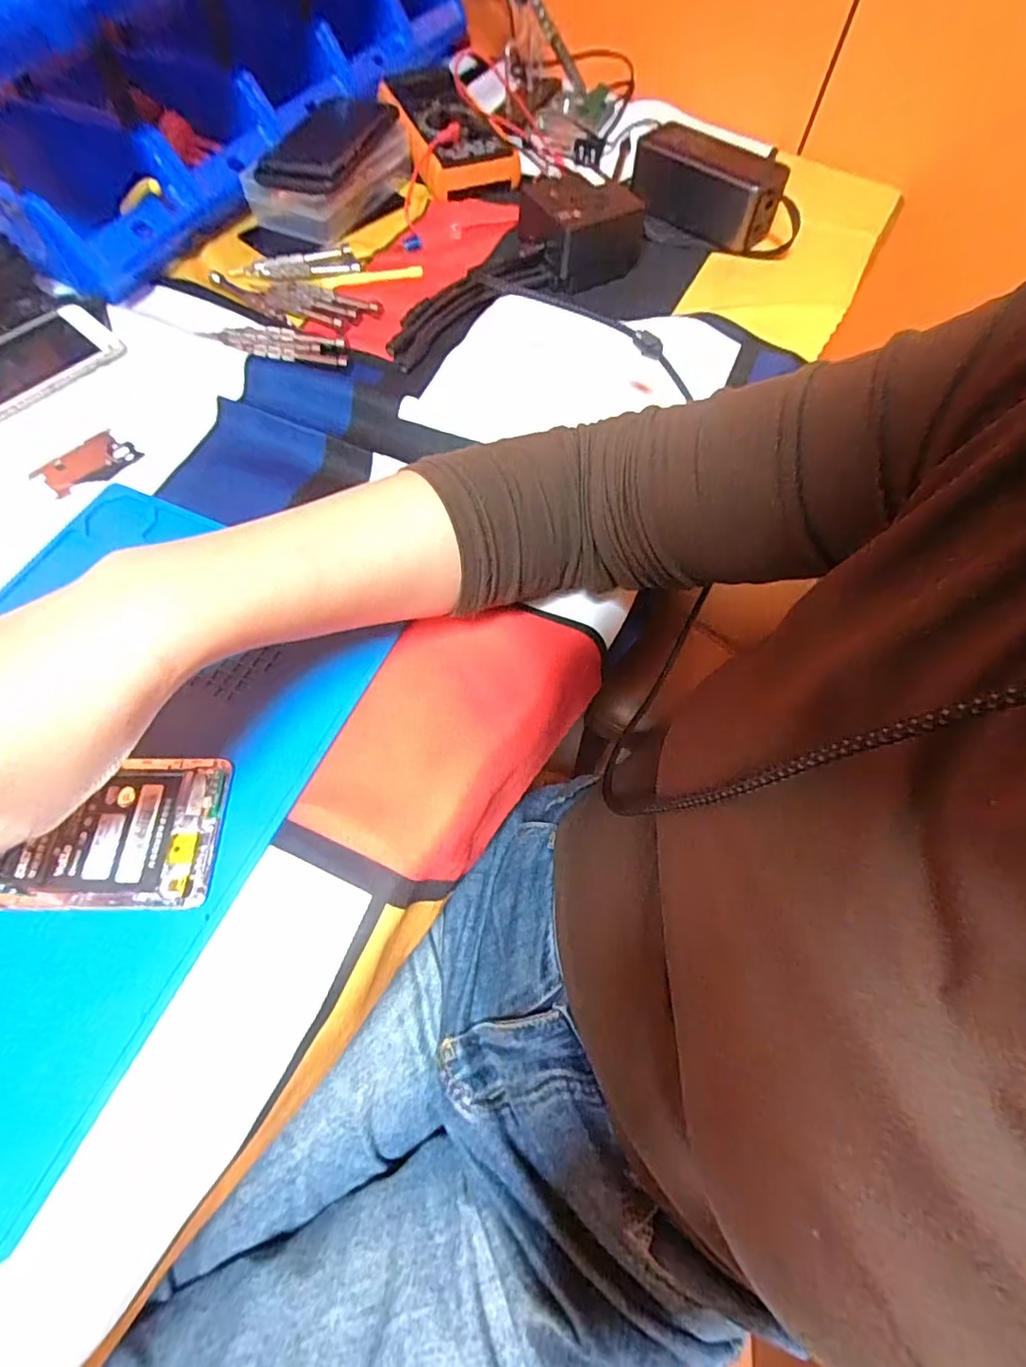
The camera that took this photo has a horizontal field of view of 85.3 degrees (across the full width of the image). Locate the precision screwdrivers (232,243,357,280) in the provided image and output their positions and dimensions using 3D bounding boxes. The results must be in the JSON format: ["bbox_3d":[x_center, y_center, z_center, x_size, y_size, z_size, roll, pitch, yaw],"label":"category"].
[{"bbox_3d":[-0.182,-0.350,0.465,0.101,0.005,0.037,-13,66,-8],"label":"precision screwdrivers"}]

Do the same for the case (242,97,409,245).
[{"bbox_3d":[-0.163,-0.463,0.494,0.089,0.045,0.147,21,66,7],"label":"case"}]

